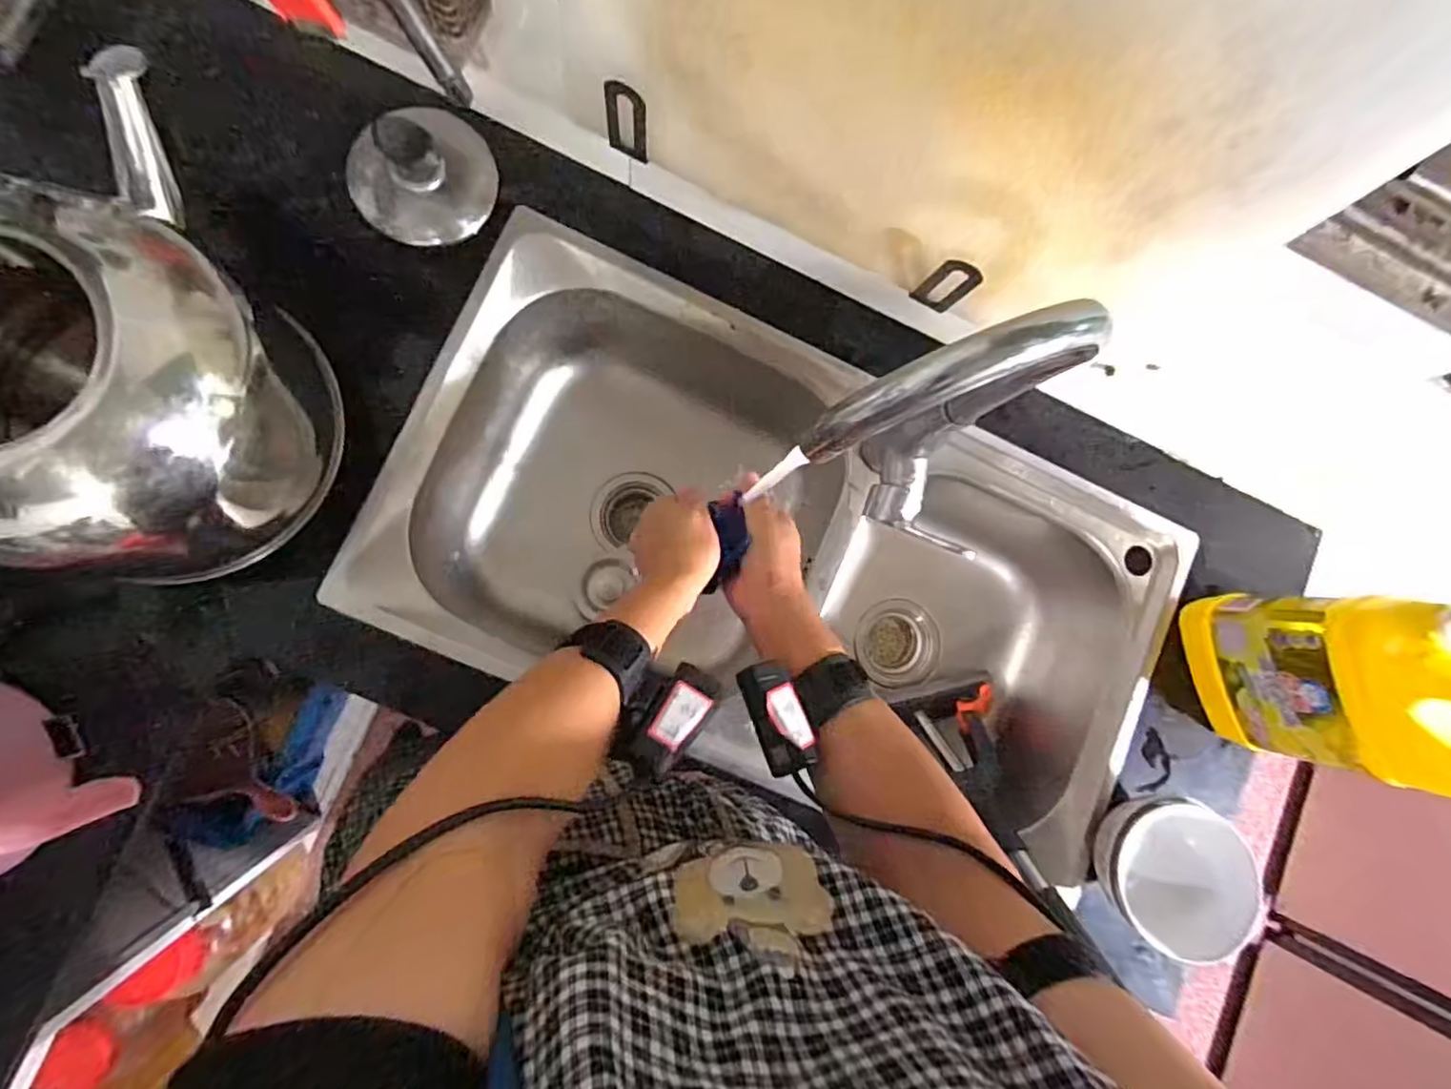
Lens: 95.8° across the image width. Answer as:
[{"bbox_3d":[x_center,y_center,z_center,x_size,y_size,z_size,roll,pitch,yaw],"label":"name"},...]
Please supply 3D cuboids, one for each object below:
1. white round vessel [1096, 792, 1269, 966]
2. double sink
[{"bbox_3d":[0.393,0.287,0.577,0.134,0.064,0.120,31,83,-7],"label":"white round vessel"},{"bbox_3d":[0.055,0.012,0.702,0.734,0.234,0.382,22,85,-8],"label":"double sink"}]

